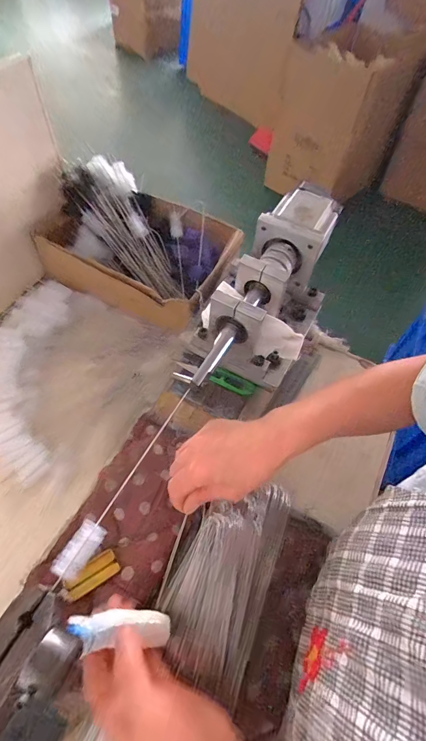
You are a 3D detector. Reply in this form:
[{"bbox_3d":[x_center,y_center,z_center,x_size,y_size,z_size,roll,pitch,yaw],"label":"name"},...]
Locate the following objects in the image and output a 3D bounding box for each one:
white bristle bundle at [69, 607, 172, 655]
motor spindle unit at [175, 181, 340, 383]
[{"bbox_3d":[-0.072,0.209,0.297,0.097,0.020,0.025,32,46,-38],"label":"white bristle bundle"},{"bbox_3d":[0.089,-0.119,0.487,0.119,0.120,0.250,24,58,11],"label":"motor spindle unit"}]

